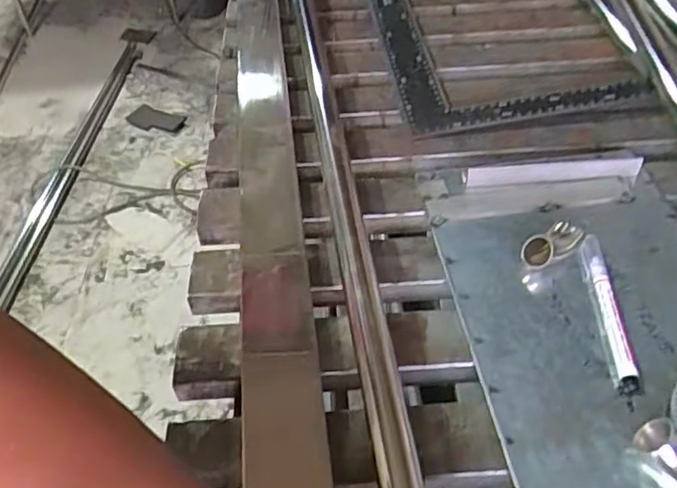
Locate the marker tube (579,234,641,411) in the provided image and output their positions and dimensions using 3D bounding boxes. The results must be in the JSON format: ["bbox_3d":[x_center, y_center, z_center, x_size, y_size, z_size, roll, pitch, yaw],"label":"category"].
[{"bbox_3d":[0.187,0.047,0.434,0.017,0.012,0.134,-1,47,5],"label":"marker tube"}]

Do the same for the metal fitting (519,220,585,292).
[{"bbox_3d":[0.157,0.002,0.464,0.044,0.028,0.024,-31,51,-22],"label":"metal fitting"}]

